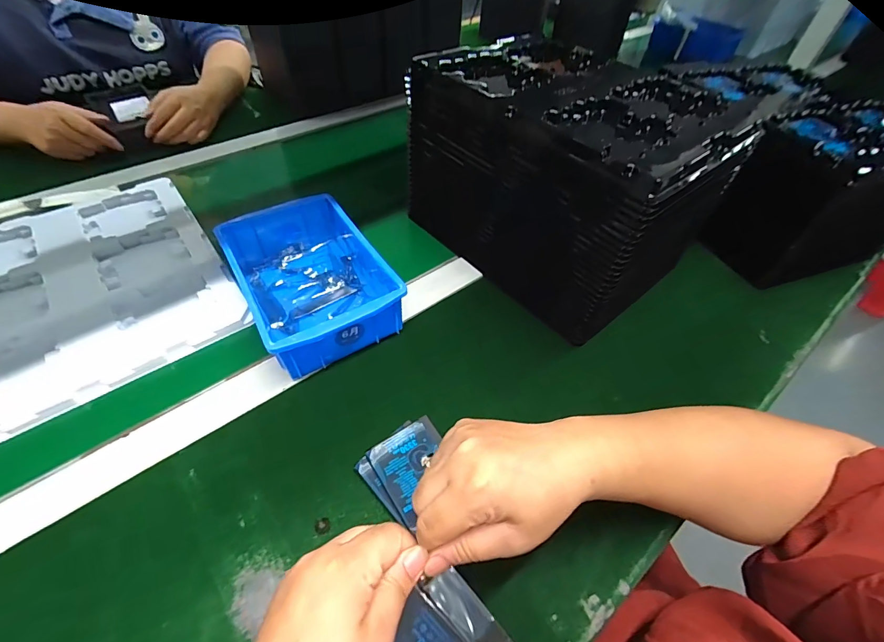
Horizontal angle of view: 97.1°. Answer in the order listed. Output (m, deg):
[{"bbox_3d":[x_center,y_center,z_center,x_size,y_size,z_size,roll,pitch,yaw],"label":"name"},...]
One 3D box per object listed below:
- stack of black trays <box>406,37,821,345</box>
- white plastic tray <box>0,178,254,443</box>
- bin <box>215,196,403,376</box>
[{"bbox_3d":[0.132,-0.165,0.439,0.220,0.176,0.284,-29,58,-23],"label":"stack of black trays"},{"bbox_3d":[-0.402,-0.039,0.429,0.273,0.016,0.315,-30,59,-24],"label":"white plastic tray"},{"bbox_3d":[-0.138,-0.046,0.410,0.125,0.065,0.195,-26,57,-21],"label":"bin"}]

